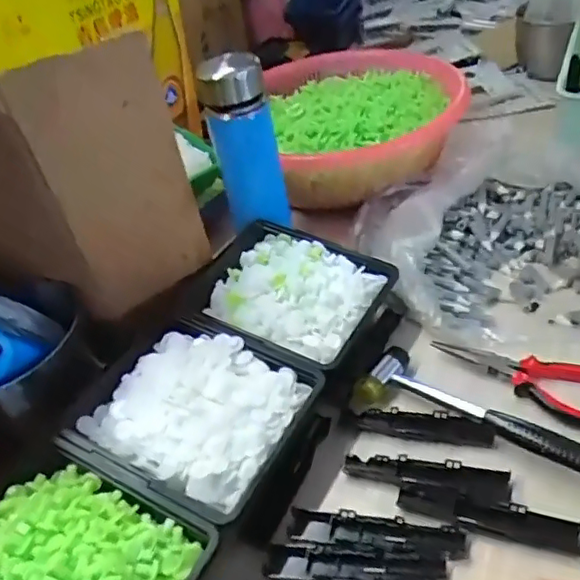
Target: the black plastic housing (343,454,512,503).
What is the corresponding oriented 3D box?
[{"bbox_3d":[0.101,0.137,0.445,0.119,0.009,0.025,4,41,19],"label":"black plastic housing"}]

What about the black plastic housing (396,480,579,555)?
[{"bbox_3d":[0.136,0.156,0.414,0.119,0.010,0.025,8,42,22],"label":"black plastic housing"}]

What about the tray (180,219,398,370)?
[{"bbox_3d":[0.000,0.011,0.563,0.162,0.062,0.140,13,44,28],"label":"tray"}]

